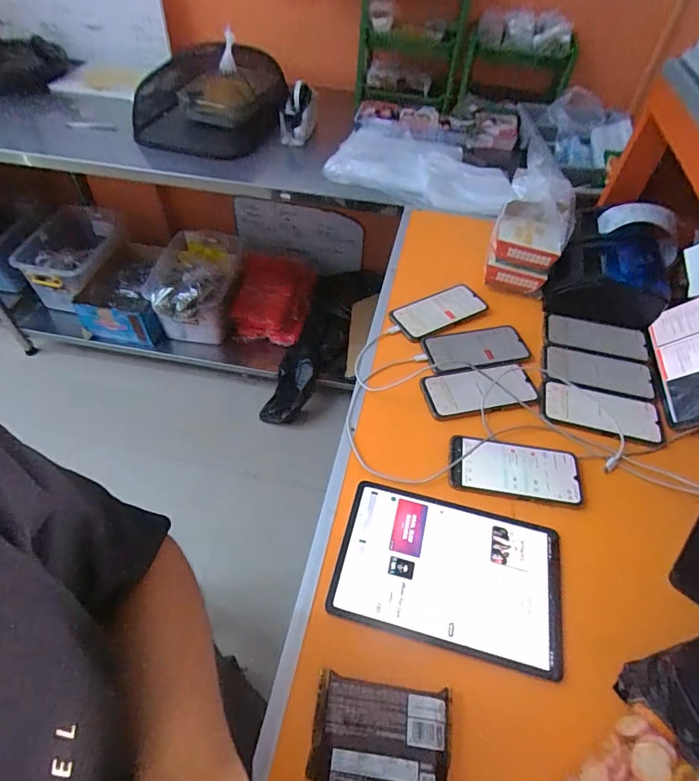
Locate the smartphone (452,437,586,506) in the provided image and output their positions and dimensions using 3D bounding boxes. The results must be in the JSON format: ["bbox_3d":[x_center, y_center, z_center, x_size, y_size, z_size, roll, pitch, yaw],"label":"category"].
[{"bbox_3d":[0.219,0.106,0.591,0.164,0.013,0.081,8,52,3],"label":"smartphone"}]

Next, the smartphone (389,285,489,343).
[{"bbox_3d":[0.156,-0.138,0.775,0.157,0.012,0.077,-24,67,-13],"label":"smartphone"}]

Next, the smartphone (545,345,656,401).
[{"bbox_3d":[0.395,-0.031,0.706,0.163,0.007,0.079,13,52,7],"label":"smartphone"}]

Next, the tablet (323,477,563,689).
[{"bbox_3d":[0.114,0.206,0.512,0.250,0.008,0.162,13,52,7],"label":"tablet"}]

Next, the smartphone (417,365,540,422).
[{"bbox_3d":[0.196,-0.004,0.671,0.165,0.011,0.080,-7,52,-9],"label":"smartphone"}]

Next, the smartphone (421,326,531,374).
[{"bbox_3d":[0.207,-0.070,0.729,0.163,0.011,0.085,-8,53,-9],"label":"smartphone"}]

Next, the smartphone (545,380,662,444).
[{"bbox_3d":[0.373,0.032,0.659,0.165,0.011,0.080,11,52,6],"label":"smartphone"}]

